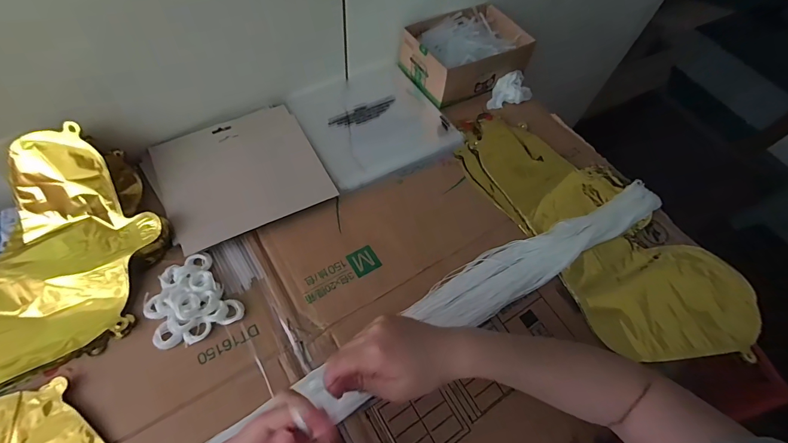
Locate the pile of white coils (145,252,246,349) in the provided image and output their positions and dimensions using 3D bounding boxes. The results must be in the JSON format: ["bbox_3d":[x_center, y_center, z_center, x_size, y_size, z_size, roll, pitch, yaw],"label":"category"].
[{"bbox_3d":[-0.225,0.083,0.398,0.085,0.020,0.092,-28,65,-20],"label":"pile of white coils"}]

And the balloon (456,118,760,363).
[{"bbox_3d":[0.273,0.005,0.503,0.222,0.040,0.434,-30,65,-21],"label":"balloon"}]

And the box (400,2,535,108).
[{"bbox_3d":[0.122,-0.284,0.615,0.200,0.068,0.137,-24,63,-18],"label":"box"}]

